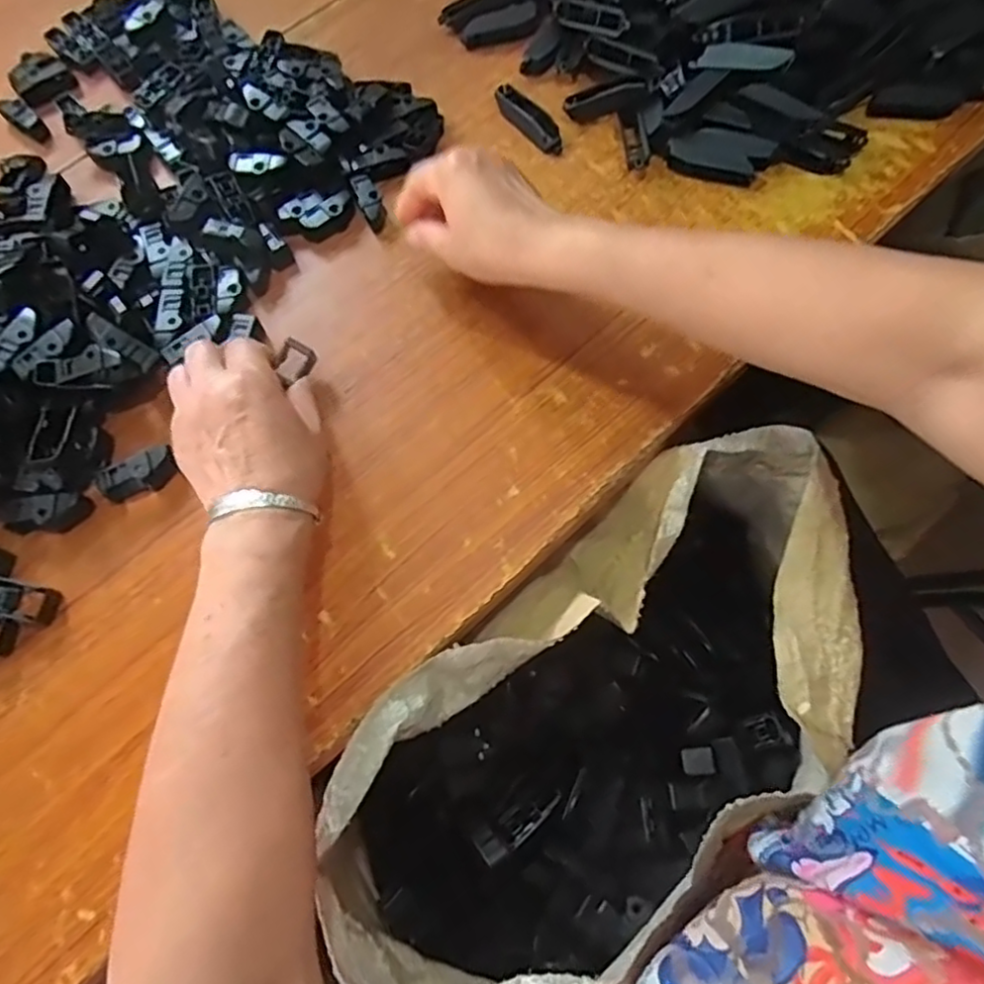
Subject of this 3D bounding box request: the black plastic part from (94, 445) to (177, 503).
[{"bbox_3d":[-0.237,-0.011,0.437,0.050,0.024,0.023,-23,72,-7],"label":"black plastic part"}]

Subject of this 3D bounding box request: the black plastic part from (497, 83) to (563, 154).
[{"bbox_3d":[0.031,-0.307,0.538,0.021,0.015,0.073,-39,75,-12],"label":"black plastic part"}]

